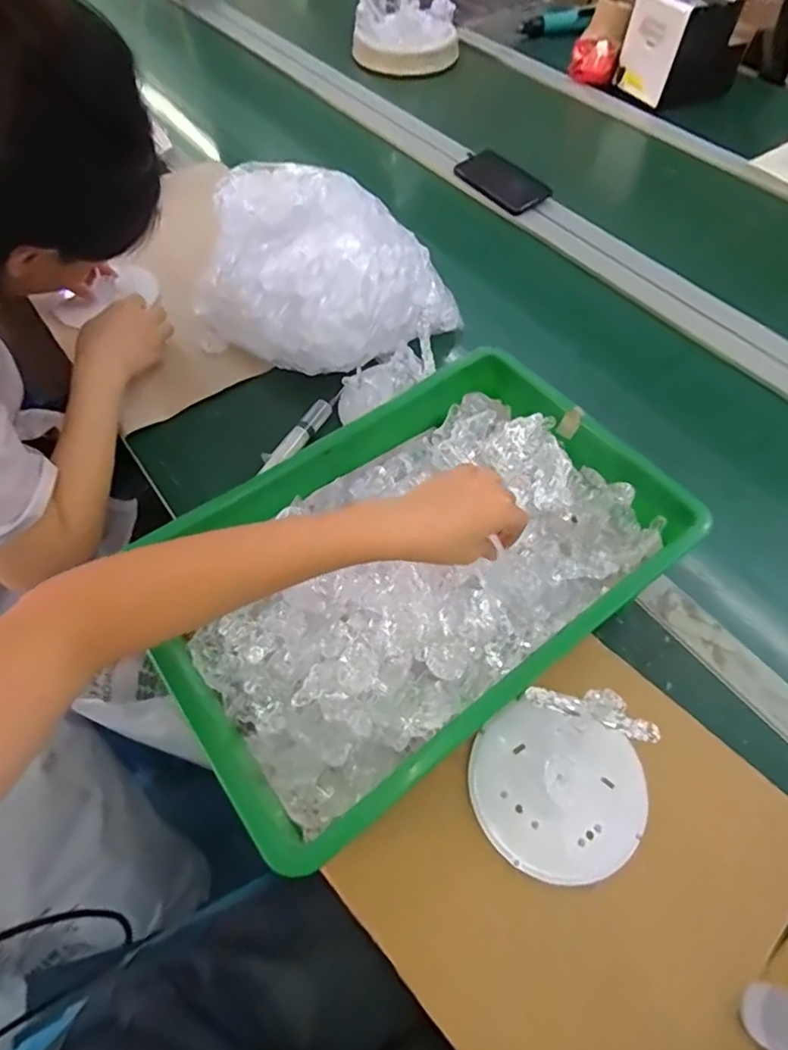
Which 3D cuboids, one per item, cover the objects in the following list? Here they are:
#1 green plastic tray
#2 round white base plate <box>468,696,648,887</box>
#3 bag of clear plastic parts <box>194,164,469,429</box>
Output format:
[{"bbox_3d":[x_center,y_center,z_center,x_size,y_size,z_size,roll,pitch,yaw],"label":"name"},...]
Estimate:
[{"bbox_3d":[0.022,0.036,0.492,0.426,0.096,0.271,-34,64,-19],"label":"green plastic tray"},{"bbox_3d":[0.121,0.199,0.425,0.125,0.018,0.113,16,67,14],"label":"round white base plate"},{"bbox_3d":[-0.085,-0.288,0.652,0.288,0.130,0.213,32,63,18],"label":"bag of clear plastic parts"}]

